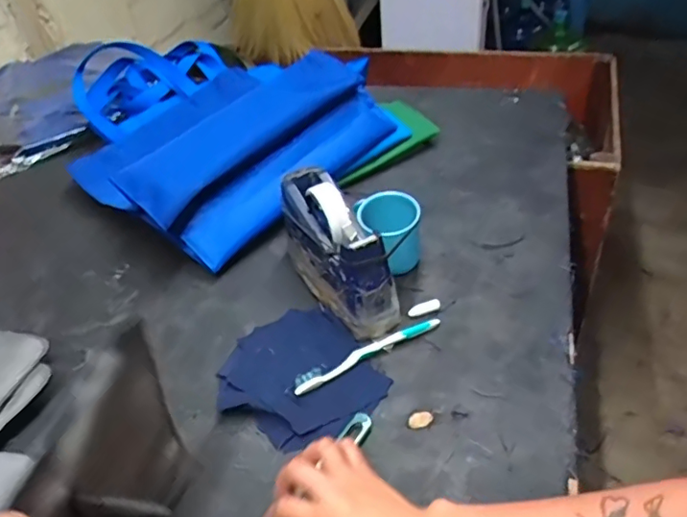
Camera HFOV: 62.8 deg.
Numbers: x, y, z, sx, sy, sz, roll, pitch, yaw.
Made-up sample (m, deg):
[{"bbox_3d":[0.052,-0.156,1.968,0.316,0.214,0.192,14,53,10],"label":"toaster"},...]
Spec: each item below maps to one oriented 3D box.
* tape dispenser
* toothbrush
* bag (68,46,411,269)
[{"bbox_3d":[-0.011,-0.014,0.663,0.081,0.116,0.198,-18,41,-12],"label":"tape dispenser"},{"bbox_3d":[0.026,0.099,0.599,0.174,0.011,0.020,-23,45,-20],"label":"toothbrush"},{"bbox_3d":[-0.259,-0.253,0.949,0.417,0.151,0.637,-34,50,-29],"label":"bag"}]

